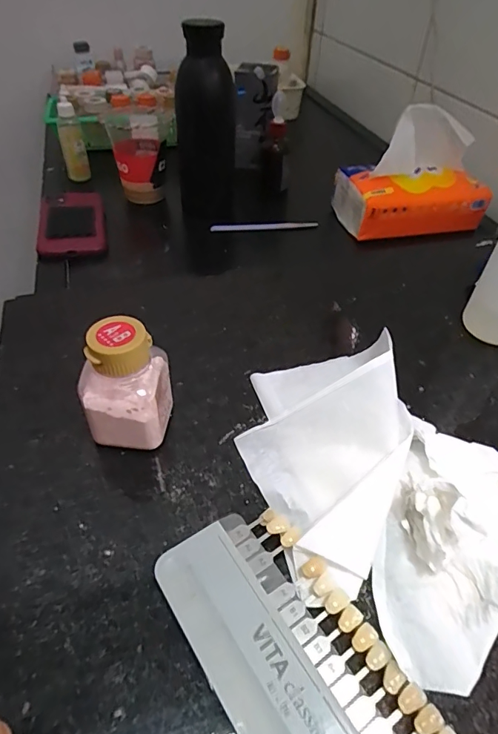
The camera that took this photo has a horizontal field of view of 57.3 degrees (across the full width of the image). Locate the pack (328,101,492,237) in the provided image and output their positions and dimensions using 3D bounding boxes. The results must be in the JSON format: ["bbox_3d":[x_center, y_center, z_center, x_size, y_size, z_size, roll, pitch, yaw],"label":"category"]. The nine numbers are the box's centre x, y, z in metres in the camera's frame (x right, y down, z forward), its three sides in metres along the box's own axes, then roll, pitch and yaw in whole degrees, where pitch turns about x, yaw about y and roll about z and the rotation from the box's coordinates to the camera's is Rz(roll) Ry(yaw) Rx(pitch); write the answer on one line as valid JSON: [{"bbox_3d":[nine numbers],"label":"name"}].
[{"bbox_3d":[0.210,-0.244,0.577,0.170,0.128,0.090,-9,45,-12],"label":"pack"}]

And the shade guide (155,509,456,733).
[{"bbox_3d":[0.023,0.124,0.183,0.066,0.009,0.144,-24,50,-26],"label":"shade guide"}]

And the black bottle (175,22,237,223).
[{"bbox_3d":[-0.053,-0.280,0.568,0.075,0.235,0.069,-2,44,-4],"label":"black bottle"}]

